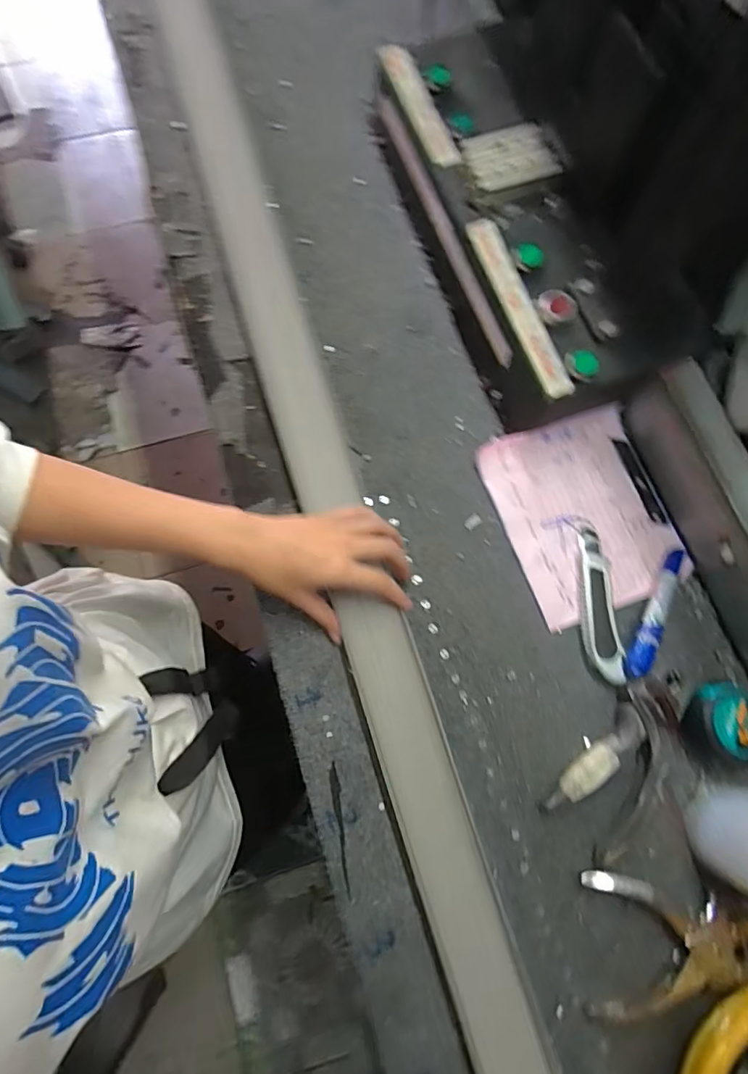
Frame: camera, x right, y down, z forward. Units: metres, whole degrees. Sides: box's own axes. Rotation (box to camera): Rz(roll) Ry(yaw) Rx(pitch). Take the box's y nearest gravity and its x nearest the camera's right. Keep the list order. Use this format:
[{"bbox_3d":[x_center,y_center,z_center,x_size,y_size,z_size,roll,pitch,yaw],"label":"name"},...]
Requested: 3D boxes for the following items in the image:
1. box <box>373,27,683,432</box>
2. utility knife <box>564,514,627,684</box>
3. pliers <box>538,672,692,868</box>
[{"bbox_3d":[0.136,-0.323,0.521,0.136,0.110,0.417,-20,77,-6],"label":"box"},{"bbox_3d":[0.210,0.057,0.475,0.032,0.013,0.155,-3,76,-2],"label":"utility knife"},{"bbox_3d":[0.222,0.190,0.435,0.068,0.025,0.166,40,78,8],"label":"pliers"}]

